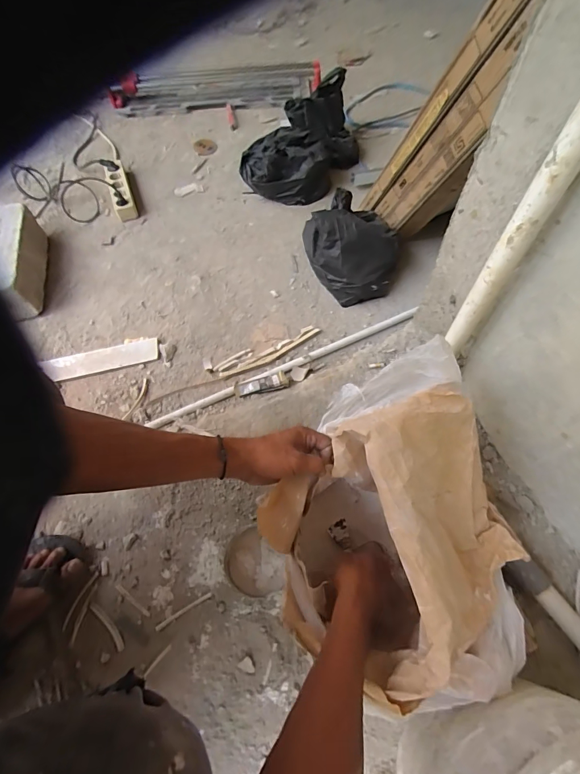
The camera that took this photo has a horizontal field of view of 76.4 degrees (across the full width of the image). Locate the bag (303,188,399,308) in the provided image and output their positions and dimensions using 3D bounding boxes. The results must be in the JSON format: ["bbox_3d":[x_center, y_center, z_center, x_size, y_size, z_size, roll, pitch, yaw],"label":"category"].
[{"bbox_3d":[0.143,-0.346,0.882,0.205,0.165,0.252,-7,61,-1],"label":"bag"}]

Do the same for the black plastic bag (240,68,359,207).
[{"bbox_3d":[0.046,-0.667,1.030,0.357,0.181,0.200,-33,64,-15],"label":"black plastic bag"}]

